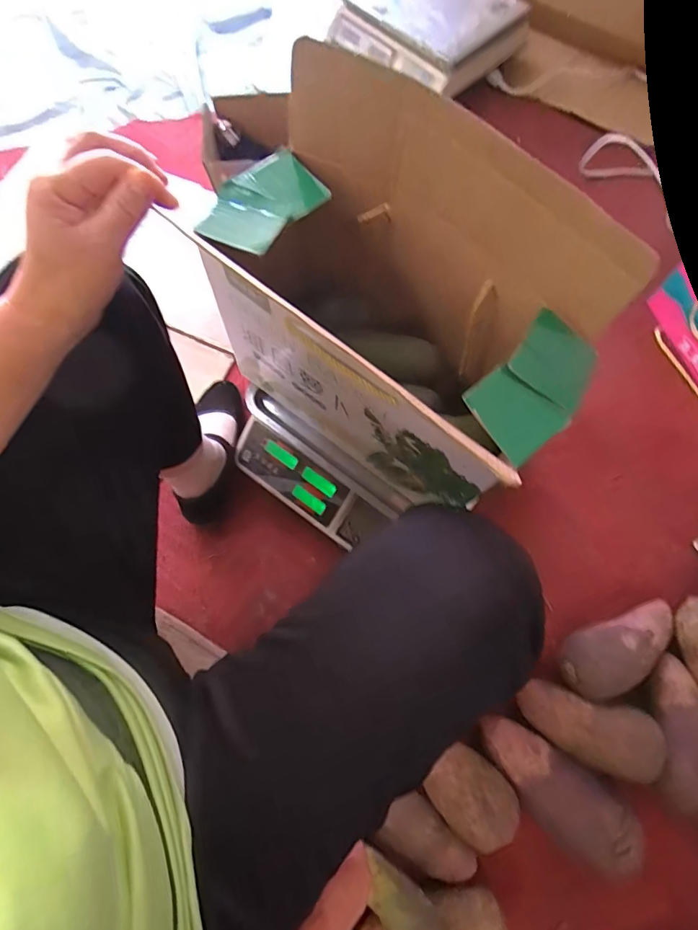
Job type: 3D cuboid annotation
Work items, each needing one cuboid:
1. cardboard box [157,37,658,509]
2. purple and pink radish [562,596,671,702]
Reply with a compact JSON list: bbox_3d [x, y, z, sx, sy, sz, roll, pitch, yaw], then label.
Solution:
[{"bbox_3d":[0.042,-0.156,0.461,0.347,0.272,0.207,31,76,12],"label":"cardboard box"},{"bbox_3d":[0.364,0.243,0.615,0.178,0.063,0.081,-22,72,-5],"label":"purple and pink radish"}]

